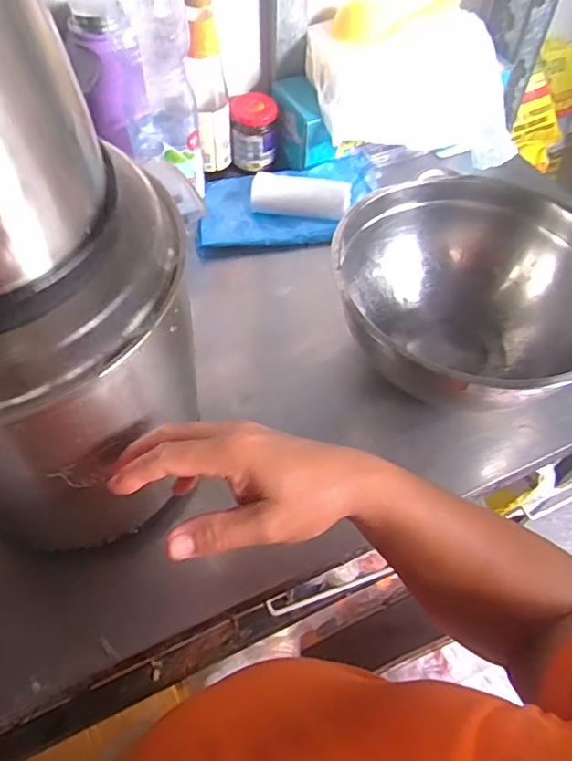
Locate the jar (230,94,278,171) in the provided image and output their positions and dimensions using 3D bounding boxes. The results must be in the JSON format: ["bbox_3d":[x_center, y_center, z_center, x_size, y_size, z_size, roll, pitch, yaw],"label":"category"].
[{"bbox_3d":[-0.046,-0.362,0.823,0.064,0.082,0.065,1,54,-1],"label":"jar"}]

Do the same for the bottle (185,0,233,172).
[{"bbox_3d":[-0.100,-0.396,0.737,0.048,0.240,0.055,-3,54,-4],"label":"bottle"}]

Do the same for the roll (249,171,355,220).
[{"bbox_3d":[0.020,-0.250,0.768,0.134,0.037,0.044,4,54,1],"label":"roll"}]

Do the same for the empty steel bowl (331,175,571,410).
[{"bbox_3d":[0.185,-0.073,0.601,0.252,0.146,0.275,1,54,-1],"label":"empty steel bowl"}]

